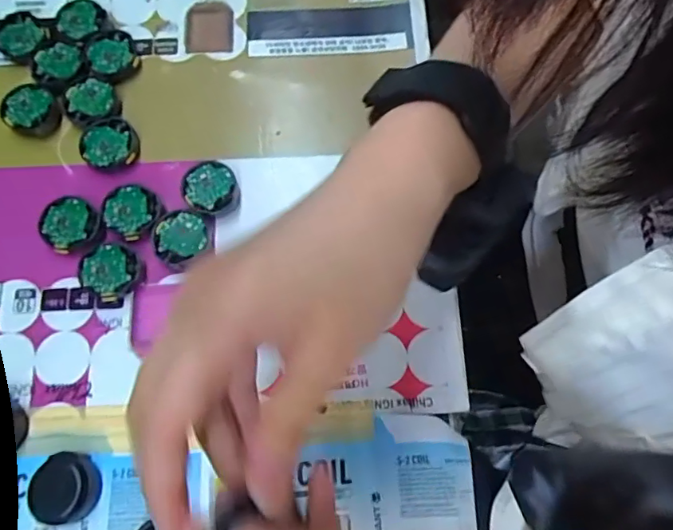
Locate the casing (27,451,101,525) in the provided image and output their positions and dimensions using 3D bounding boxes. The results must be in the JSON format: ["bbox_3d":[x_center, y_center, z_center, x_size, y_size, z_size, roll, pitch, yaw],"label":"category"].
[{"bbox_3d":[-0.126,0.103,0.239,0.029,0.012,0.028,0,74,0],"label":"casing"}]

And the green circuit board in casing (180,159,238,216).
[{"bbox_3d":[-0.068,-0.040,0.283,0.029,0.014,0.031,-13,74,-3],"label":"green circuit board in casing"}]

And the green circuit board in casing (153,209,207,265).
[{"bbox_3d":[-0.082,-0.014,0.274,0.027,0.010,0.027,-13,74,-3],"label":"green circuit board in casing"}]

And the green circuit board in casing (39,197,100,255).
[{"bbox_3d":[-0.141,-0.020,0.276,0.031,0.010,0.028,39,78,11],"label":"green circuit board in casing"}]

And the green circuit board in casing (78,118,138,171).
[{"bbox_3d":[-0.127,-0.066,0.289,0.030,0.011,0.029,27,76,8],"label":"green circuit board in casing"}]

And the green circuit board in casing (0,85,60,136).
[{"bbox_3d":[-0.174,-0.088,0.296,0.030,0.010,0.028,34,77,10],"label":"green circuit board in casing"}]

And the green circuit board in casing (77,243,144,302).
[{"bbox_3d":[-0.117,0.004,0.269,0.029,0.010,0.028,-41,77,-11],"label":"green circuit board in casing"}]

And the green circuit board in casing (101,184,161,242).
[{"bbox_3d":[-0.110,-0.029,0.278,0.028,0.010,0.029,-42,78,-11],"label":"green circuit board in casing"}]

